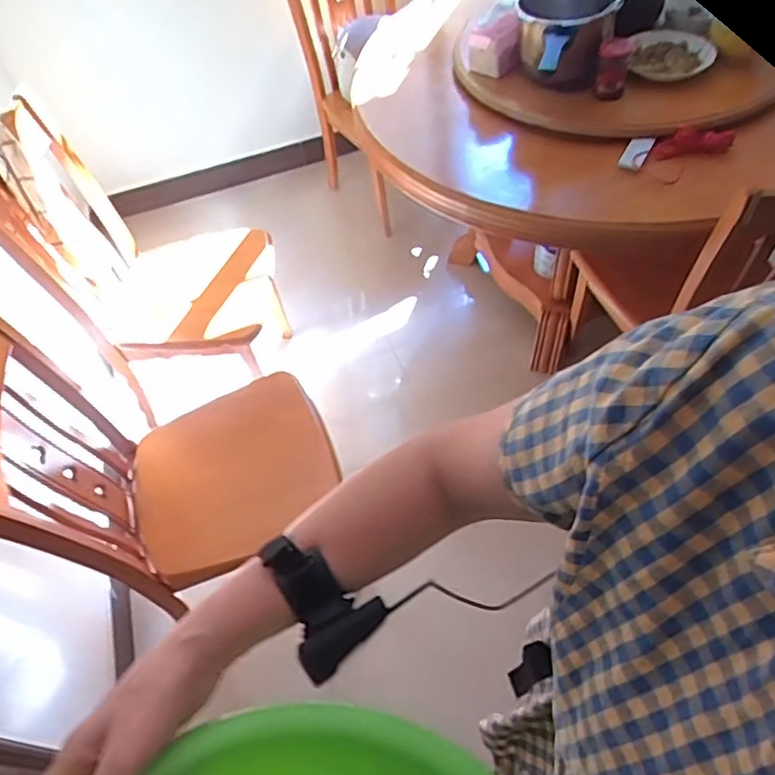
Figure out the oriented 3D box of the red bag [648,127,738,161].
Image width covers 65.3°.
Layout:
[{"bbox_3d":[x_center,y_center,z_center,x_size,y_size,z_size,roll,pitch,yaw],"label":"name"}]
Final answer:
[{"bbox_3d":[0.558,-0.449,1.104,0.143,0.024,0.057,-8,52,0],"label":"red bag"}]

